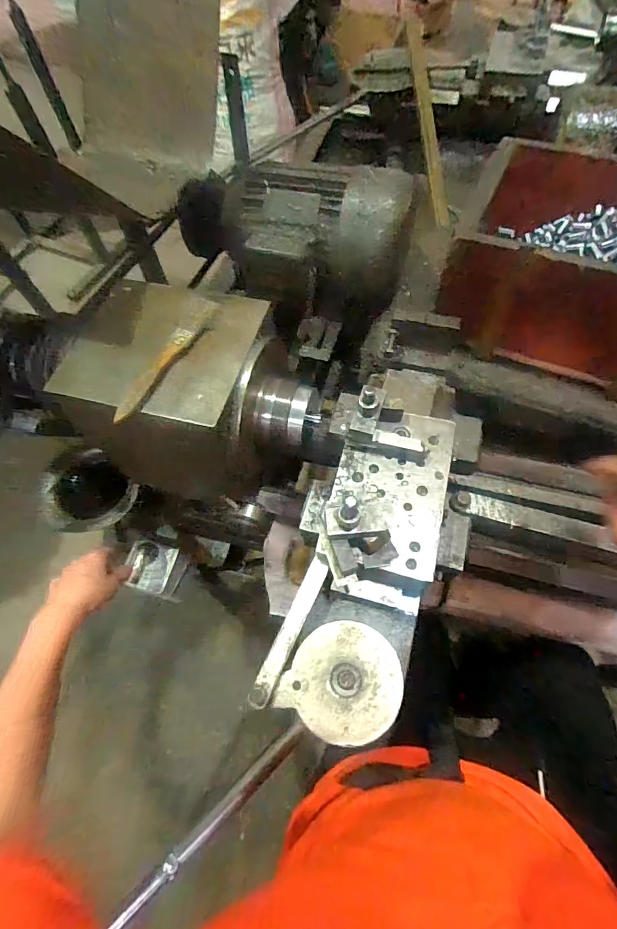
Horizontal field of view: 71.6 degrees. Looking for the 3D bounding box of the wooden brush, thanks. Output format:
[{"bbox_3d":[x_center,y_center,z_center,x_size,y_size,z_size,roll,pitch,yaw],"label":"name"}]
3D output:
[{"bbox_3d":[-0.134,-0.103,0.399,0.026,0.012,0.156,22,67,14],"label":"wooden brush"}]

